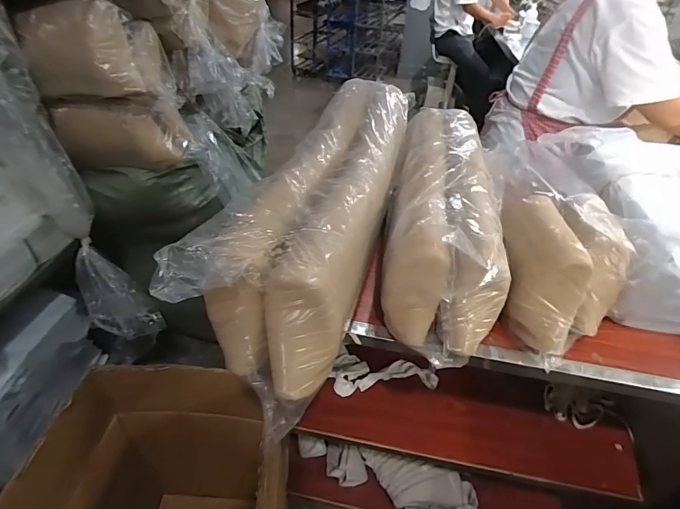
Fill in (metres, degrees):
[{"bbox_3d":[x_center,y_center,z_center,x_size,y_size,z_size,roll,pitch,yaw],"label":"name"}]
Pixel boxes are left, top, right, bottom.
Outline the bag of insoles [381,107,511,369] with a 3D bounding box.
[{"bbox_3d":[0.192,-0.096,0.736,0.197,0.170,0.584,7,39,3],"label":"bag of insoles"}]

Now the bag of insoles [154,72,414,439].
[{"bbox_3d":[0.011,-0.088,0.700,0.190,0.183,0.718,17,41,15],"label":"bag of insoles"}]

